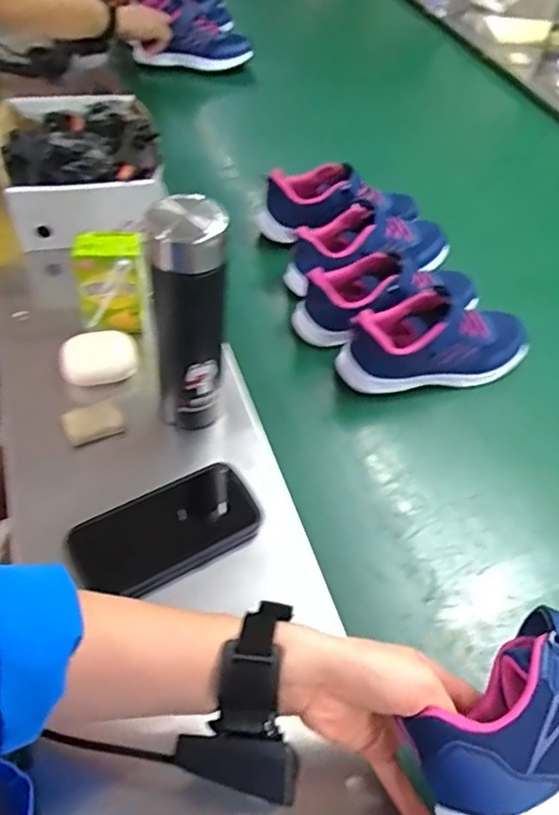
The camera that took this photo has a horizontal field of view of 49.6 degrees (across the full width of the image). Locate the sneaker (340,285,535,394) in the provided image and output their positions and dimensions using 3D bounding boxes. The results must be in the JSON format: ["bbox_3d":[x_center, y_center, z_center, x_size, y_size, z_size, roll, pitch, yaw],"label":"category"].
[{"bbox_3d":[0.180,-0.078,0.670,0.214,0.089,0.071,-5,52,-9],"label":"sneaker"}]

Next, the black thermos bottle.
[{"bbox_3d":[-0.077,-0.071,0.533,0.060,0.224,0.058,0,51,-5],"label":"black thermos bottle"}]

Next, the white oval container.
[{"bbox_3d":[-0.190,-0.052,0.640,0.078,0.036,0.066,-13,54,-15],"label":"white oval container"}]

